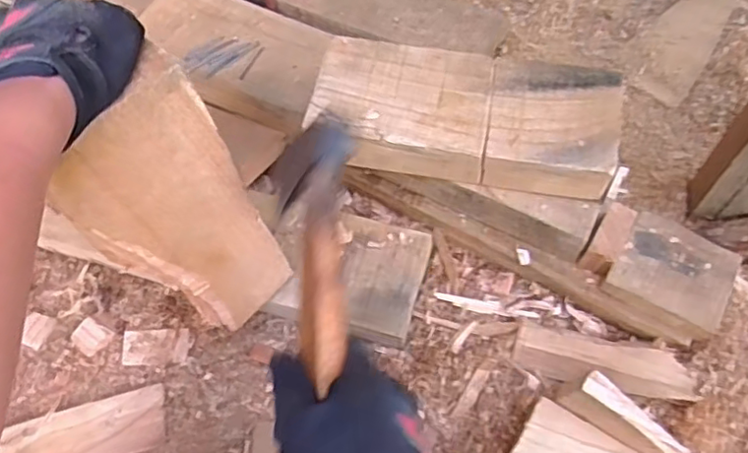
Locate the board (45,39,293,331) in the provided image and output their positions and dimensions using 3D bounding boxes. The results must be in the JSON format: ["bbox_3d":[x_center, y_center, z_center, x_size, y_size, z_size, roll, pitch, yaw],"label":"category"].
[{"bbox_3d":[-0.148,0.001,0.488,0.111,0.263,0.023,-43,57,-18],"label":"board"}]

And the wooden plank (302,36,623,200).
[{"bbox_3d":[0.086,-0.106,0.595,0.289,0.061,0.126,8,62,8],"label":"wooden plank"}]

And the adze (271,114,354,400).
[{"bbox_3d":[-0.040,0.083,0.424,0.055,0.062,0.318,-3,75,2],"label":"adze"}]

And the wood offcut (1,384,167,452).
[{"bbox_3d":[-0.295,0.211,0.607,0.172,0.019,0.057,-14,61,-4],"label":"wood offcut"}]

